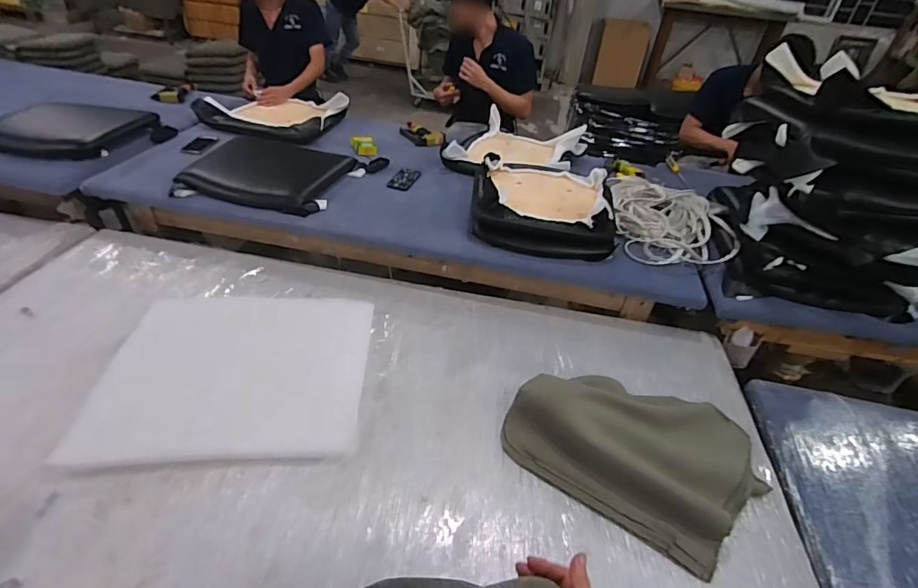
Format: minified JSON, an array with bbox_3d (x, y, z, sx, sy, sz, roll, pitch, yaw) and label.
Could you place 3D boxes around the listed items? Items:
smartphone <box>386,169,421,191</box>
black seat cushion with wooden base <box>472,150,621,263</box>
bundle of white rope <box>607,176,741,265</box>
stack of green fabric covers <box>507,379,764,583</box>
[{"bbox_3d":[-0.204,-0.432,1.777,0.087,0.004,0.191,13,38,6],"label":"smartphone"},{"bbox_3d":[0.279,-0.301,1.568,0.463,0.158,0.404,9,38,2],"label":"black seat cushion with wooden base"},{"bbox_3d":[0.709,-0.272,1.645,0.360,0.090,0.503,7,38,-1],"label":"bundle of white rope"},{"bbox_3d":[0.391,0.320,1.062,0.506,0.104,0.380,28,43,24],"label":"stack of green fabric covers"}]

